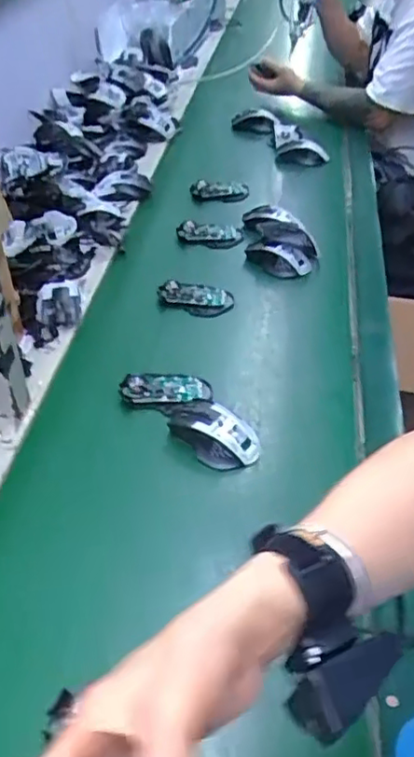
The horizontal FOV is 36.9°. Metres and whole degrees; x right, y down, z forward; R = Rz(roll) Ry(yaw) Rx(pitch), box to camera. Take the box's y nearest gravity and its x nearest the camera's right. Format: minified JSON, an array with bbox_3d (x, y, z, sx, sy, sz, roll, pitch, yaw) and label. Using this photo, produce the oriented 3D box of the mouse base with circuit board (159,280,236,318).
[{"bbox_3d":[-0.018,-0.124,0.958,0.114,0.018,0.062,11,43,10],"label":"mouse base with circuit board"}]

